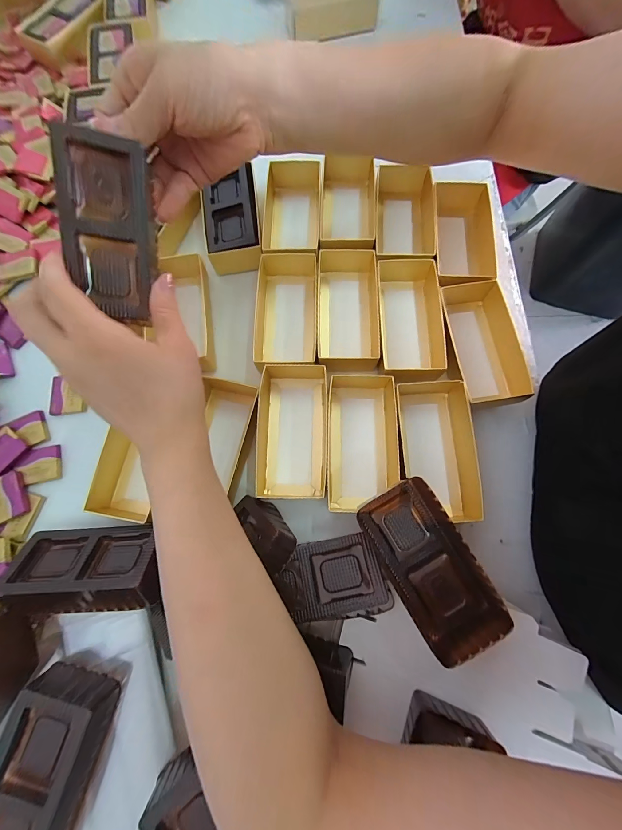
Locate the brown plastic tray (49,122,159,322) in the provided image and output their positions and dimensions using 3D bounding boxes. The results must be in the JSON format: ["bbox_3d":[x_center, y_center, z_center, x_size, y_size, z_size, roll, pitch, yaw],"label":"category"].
[{"bbox_3d":[-0.130,-0.120,0.197,0.052,0.014,0.106,-9,109,-33],"label":"brown plastic tray"}]

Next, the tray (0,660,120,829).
[{"bbox_3d":[-0.169,0.228,0.189,0.059,0.036,0.110,15,77,5],"label":"tray"}]

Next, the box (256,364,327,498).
[{"bbox_3d":[-0.017,0.016,0.277,0.065,0.031,0.119,1,76,2],"label":"box"}]

